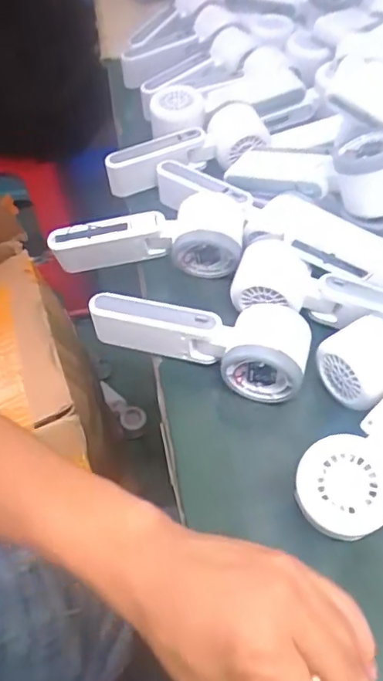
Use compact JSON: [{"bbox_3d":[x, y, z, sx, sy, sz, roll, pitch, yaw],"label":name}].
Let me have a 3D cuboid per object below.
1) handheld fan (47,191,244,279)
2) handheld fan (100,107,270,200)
[{"bbox_3d":[-0.037,-0.093,0.473,0.162,0.054,0.054,4,54,1],"label":"handheld fan"},{"bbox_3d":[-0.005,-0.188,0.528,0.165,0.048,0.055,-18,60,-10],"label":"handheld fan"}]

